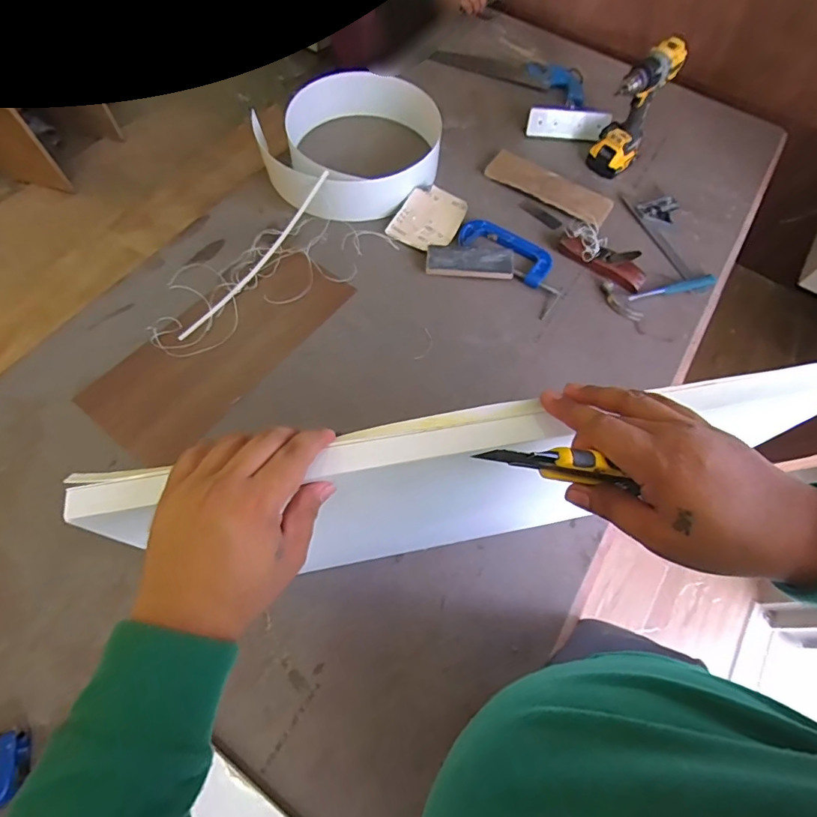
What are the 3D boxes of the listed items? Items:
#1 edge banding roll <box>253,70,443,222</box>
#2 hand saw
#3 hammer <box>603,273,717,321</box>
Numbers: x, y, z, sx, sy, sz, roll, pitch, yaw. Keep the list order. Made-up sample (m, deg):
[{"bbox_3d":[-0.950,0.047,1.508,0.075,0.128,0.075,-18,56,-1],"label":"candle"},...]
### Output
[{"bbox_3d":[-0.106,-0.582,1.009,0.380,0.156,0.310,-32,70,-18],"label":"edge banding roll"},{"bbox_3d":[0.263,-0.907,1.245,0.434,0.038,0.121,19,64,5],"label":"hand saw"},{"bbox_3d":[0.519,-0.230,0.950,0.221,0.035,0.091,-1,65,-3],"label":"hammer"}]

